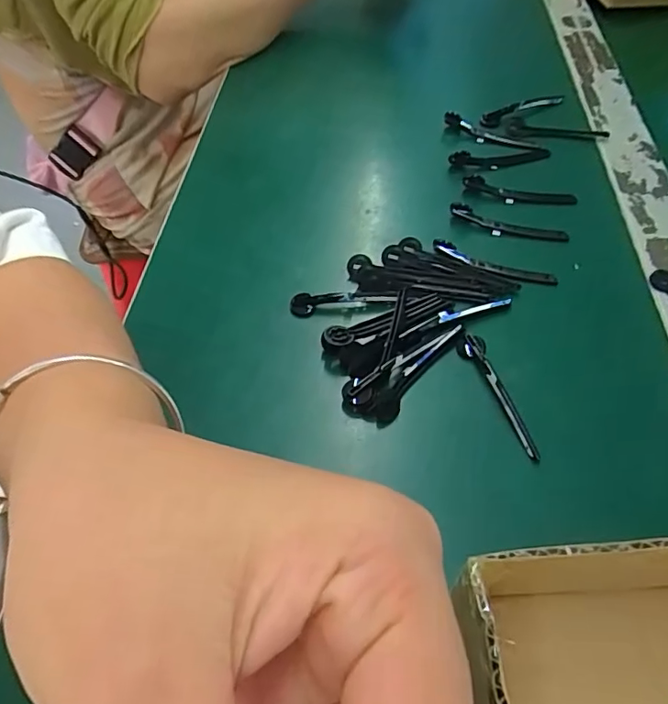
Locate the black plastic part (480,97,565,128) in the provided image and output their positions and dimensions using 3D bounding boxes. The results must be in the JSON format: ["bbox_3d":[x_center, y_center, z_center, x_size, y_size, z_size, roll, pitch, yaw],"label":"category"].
[{"bbox_3d":[0.146,-0.190,0.409,0.073,0.009,0.013,-25,56,-15],"label":"black plastic part"}]

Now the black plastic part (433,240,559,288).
[{"bbox_3d":[0.093,-0.051,0.309,0.073,0.008,0.012,16,56,15],"label":"black plastic part"}]

